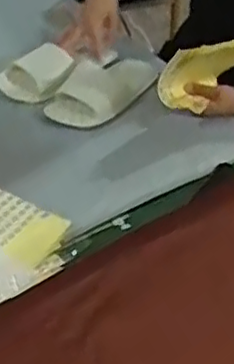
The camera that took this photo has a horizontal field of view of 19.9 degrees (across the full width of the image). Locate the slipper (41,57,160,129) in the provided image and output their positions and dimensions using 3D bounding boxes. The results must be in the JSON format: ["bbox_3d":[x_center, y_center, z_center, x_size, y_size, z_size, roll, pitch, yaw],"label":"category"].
[{"bbox_3d":[-0.029,-0.151,1.098,0.101,0.053,0.206,27,46,24],"label":"slipper"}]

